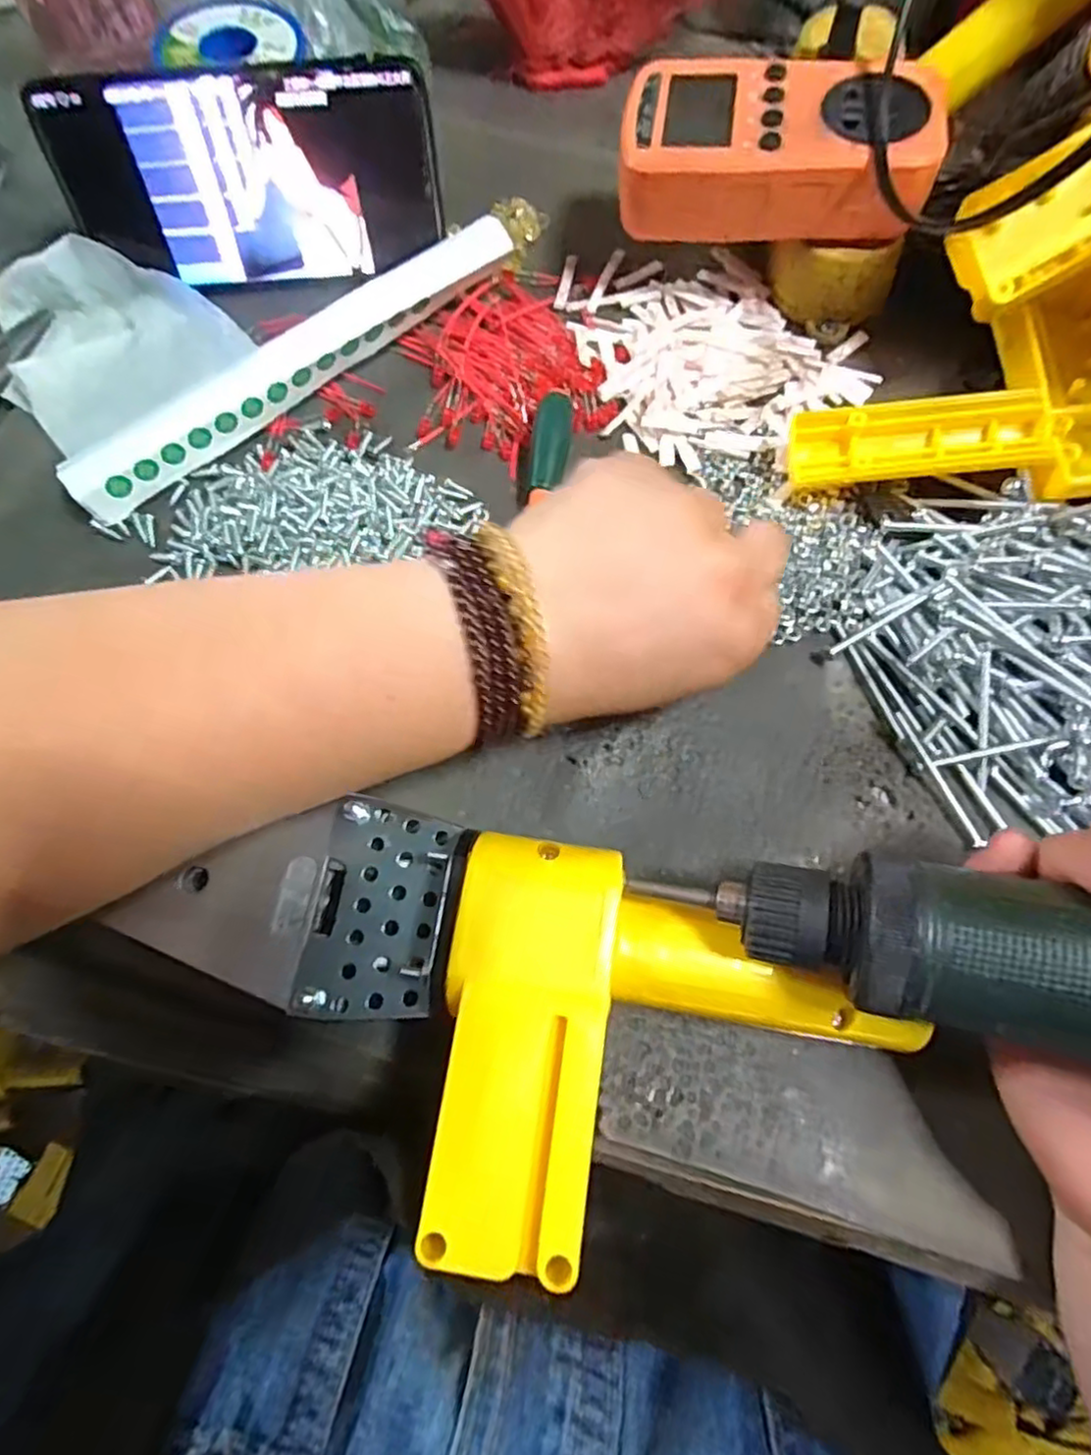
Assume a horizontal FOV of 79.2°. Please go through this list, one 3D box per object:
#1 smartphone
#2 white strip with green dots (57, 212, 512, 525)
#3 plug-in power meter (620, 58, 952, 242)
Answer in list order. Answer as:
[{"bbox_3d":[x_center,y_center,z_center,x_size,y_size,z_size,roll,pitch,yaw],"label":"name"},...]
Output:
[{"bbox_3d":[-0.132,-0.245,0.298,0.162,0.073,0.005,-3,47,-1],"label":"smartphone"},{"bbox_3d":[-0.109,-0.165,0.297,0.221,0.022,0.021,-37,77,-11],"label":"white strip with green dots"},{"bbox_3d":[0.096,-0.247,0.284,0.131,0.036,0.067,8,73,2],"label":"plug-in power meter"}]

